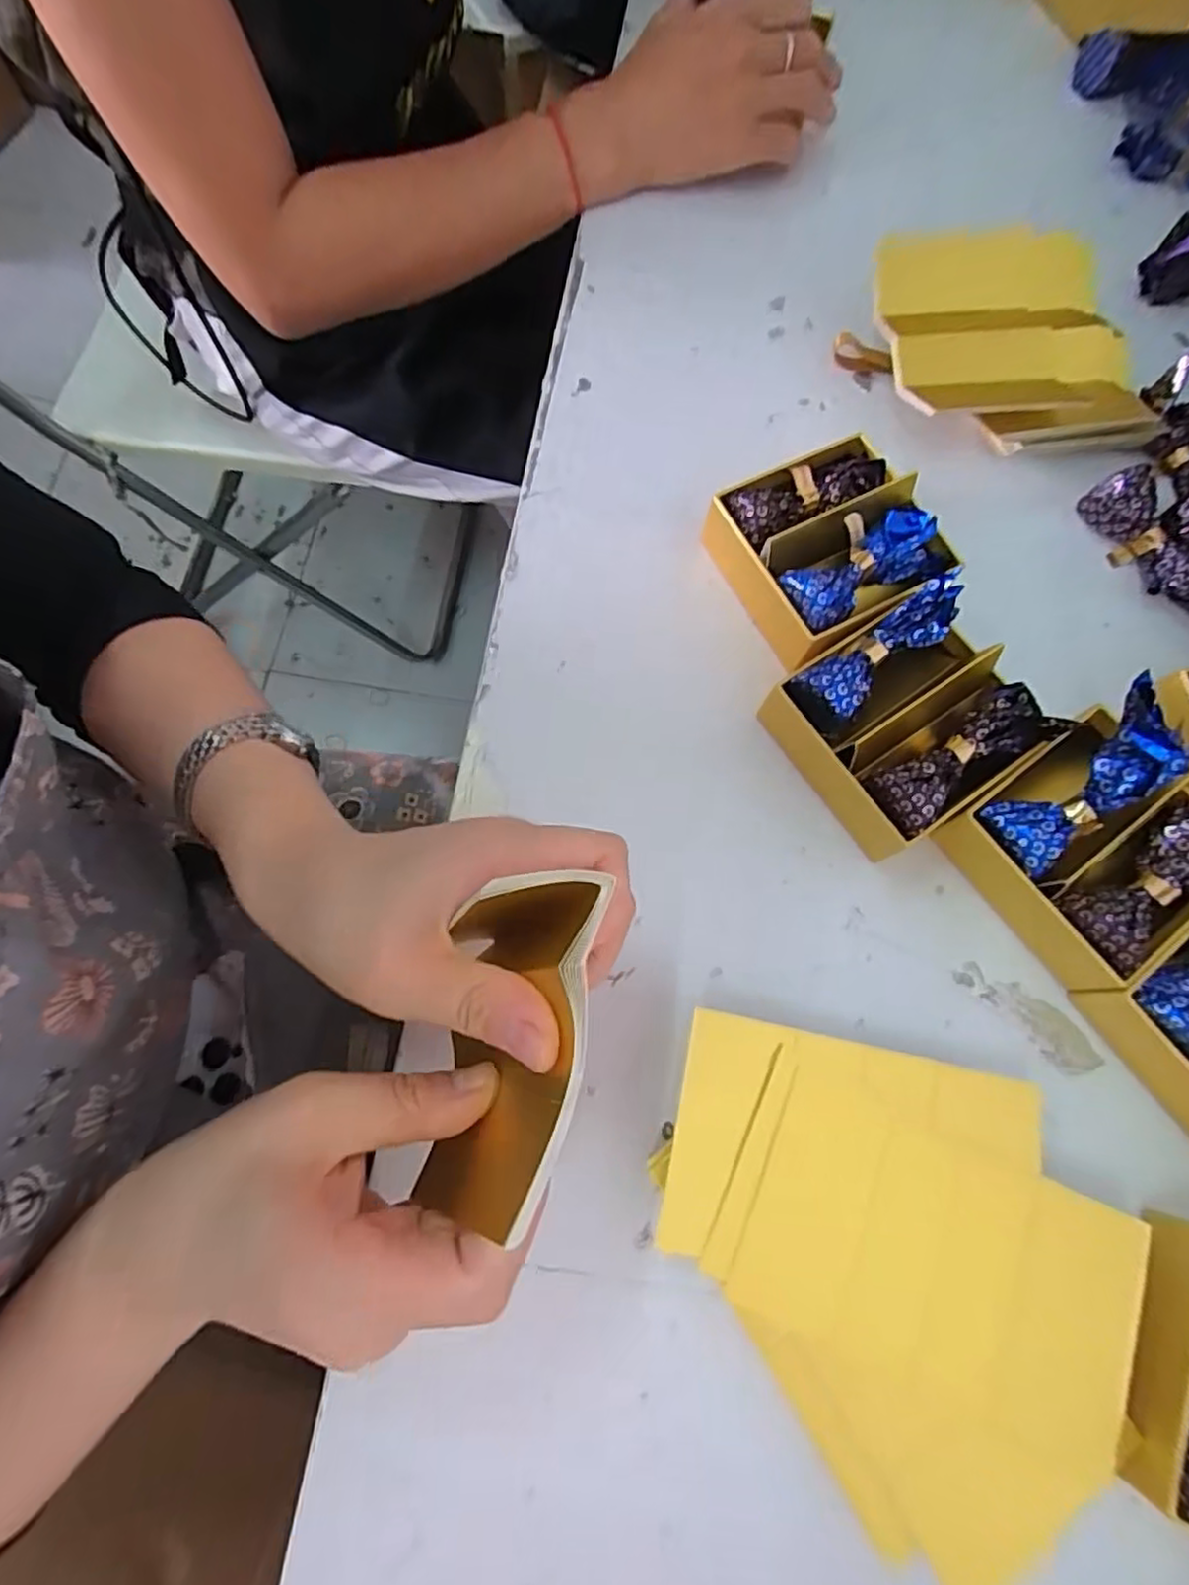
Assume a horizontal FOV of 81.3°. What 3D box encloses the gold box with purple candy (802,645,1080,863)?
[{"bbox_3d":[0.144,-0.013,0.299,0.097,0.047,0.047,-31,76,-12],"label":"gold box with purple candy"}]

